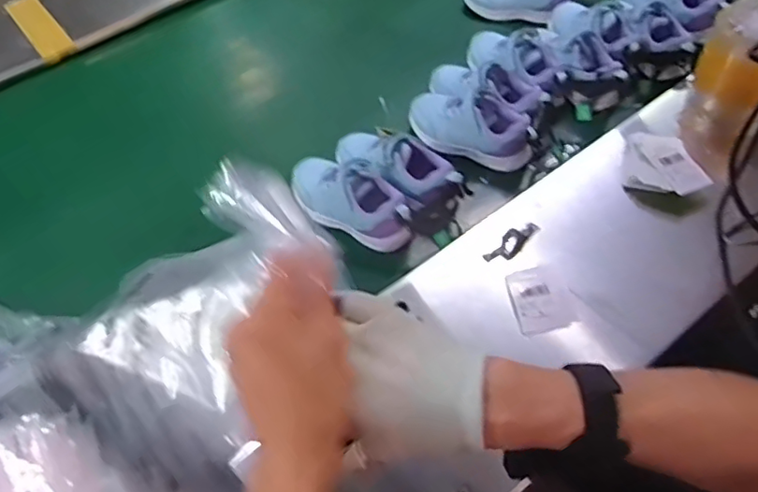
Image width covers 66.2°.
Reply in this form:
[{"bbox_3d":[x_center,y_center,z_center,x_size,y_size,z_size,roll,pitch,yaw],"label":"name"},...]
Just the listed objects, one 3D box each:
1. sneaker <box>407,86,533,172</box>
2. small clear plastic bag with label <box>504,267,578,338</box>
[{"bbox_3d":[0.123,-0.169,0.794,0.180,0.063,0.073,22,59,20],"label":"sneaker"},{"bbox_3d":[0.179,0.056,0.635,0.068,0.012,0.078,-10,54,-2],"label":"small clear plastic bag with label"}]

